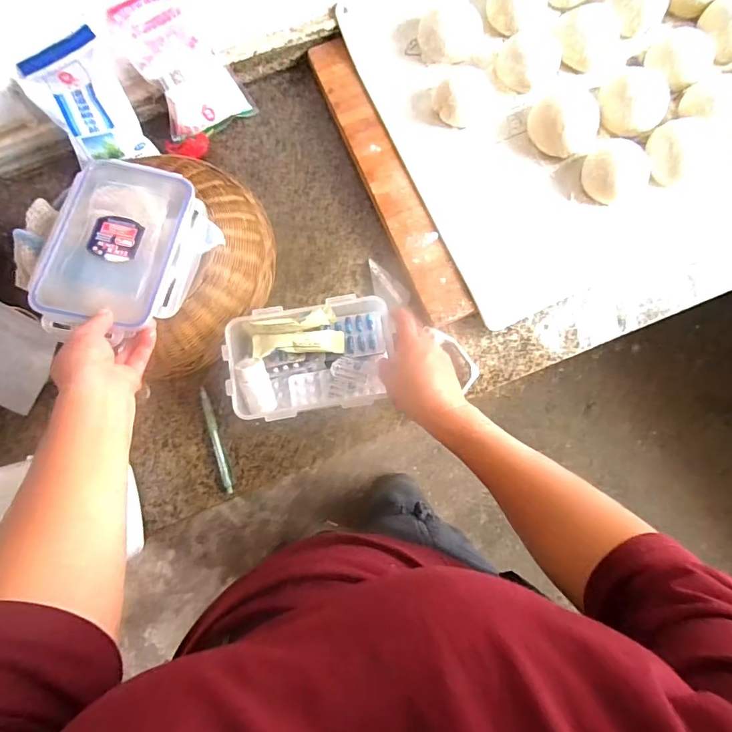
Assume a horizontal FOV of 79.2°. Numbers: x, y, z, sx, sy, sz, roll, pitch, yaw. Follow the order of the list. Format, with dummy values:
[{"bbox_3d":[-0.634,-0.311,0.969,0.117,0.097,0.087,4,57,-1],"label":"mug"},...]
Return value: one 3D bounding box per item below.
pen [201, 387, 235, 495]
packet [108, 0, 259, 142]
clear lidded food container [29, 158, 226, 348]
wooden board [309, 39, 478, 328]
[{"bbox_3d":[-0.185,0.091,0.547,0.013,0.009,0.133,-12,76,-34],"label":"pen"},{"bbox_3d":[-0.231,-0.386,0.572,0.116,0.156,0.024,-29,47,-6],"label":"packet"},{"bbox_3d":[-0.263,-0.131,0.487,0.158,0.049,0.199,10,81,4],"label":"clear lidded food container"},{"bbox_3d":[0.023,-0.251,0.592,0.063,0.022,0.432,-24,81,-2],"label":"wooden board"}]

